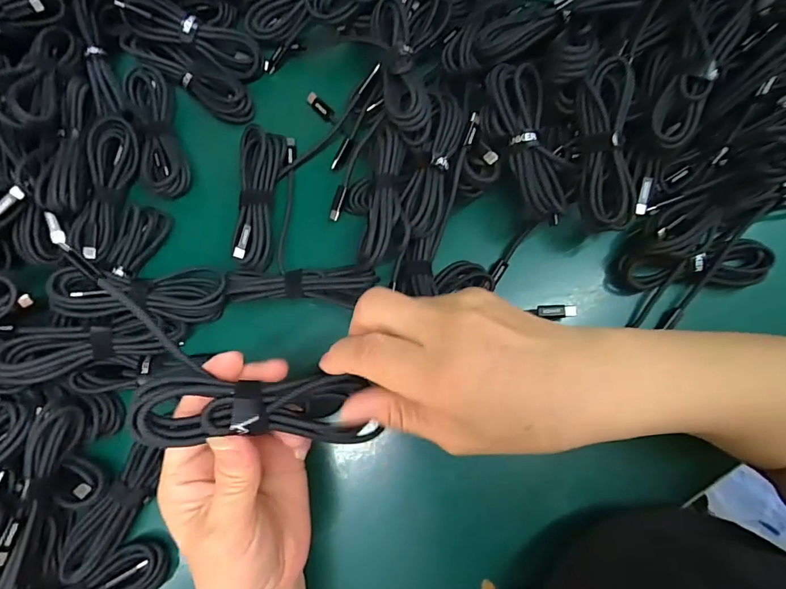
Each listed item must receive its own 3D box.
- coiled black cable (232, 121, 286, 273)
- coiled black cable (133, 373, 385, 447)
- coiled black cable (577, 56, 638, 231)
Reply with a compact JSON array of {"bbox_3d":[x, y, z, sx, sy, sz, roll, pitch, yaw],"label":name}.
[{"bbox_3d":[-0.104,-0.074,0.340,0.033,0.023,0.108,4,80,0],"label":"coiled black cable"},{"bbox_3d":[-0.062,0.053,0.207,0.102,0.017,0.030,3,80,-9],"label":"coiled black cable"},{"bbox_3d":[0.142,-0.099,0.303,0.029,0.022,0.105,-4,94,-1],"label":"coiled black cable"}]

